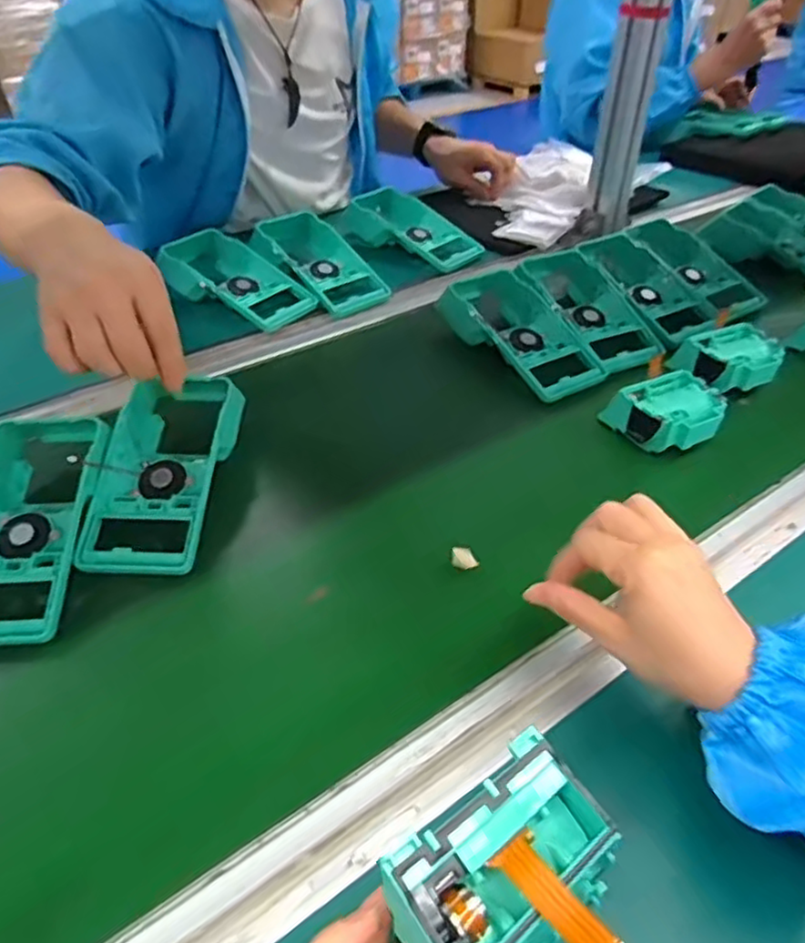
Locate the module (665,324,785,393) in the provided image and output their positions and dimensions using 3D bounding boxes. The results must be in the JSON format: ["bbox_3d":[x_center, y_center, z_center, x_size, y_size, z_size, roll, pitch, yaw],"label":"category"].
[{"bbox_3d":[0.309,-0.106,0.604,0.078,0.031,0.067,-14,42,-15],"label":"module"}]

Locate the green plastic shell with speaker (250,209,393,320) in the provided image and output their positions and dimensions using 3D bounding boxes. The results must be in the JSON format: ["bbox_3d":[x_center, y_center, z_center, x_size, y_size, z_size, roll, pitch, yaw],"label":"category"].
[{"bbox_3d":[-0.098,-0.239,0.759,0.090,0.044,0.178,-31,64,-30],"label":"green plastic shell with speaker"}]

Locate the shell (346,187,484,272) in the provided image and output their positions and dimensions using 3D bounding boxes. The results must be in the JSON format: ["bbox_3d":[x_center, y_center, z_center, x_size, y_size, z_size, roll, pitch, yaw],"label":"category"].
[{"bbox_3d":[0.014,-0.314,0.834,0.175,0.050,0.092,29,49,31],"label":"shell"}]

